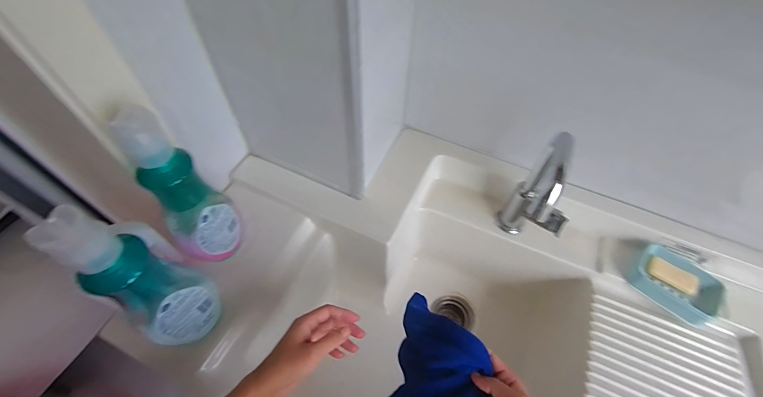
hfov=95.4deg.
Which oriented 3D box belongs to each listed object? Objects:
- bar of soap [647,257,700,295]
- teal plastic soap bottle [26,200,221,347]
[{"bbox_3d":[0.499,0.131,0.594,0.075,0.013,0.037,36,63,20],"label":"bar of soap"},{"bbox_3d":[-0.269,0.099,0.405,0.055,0.272,0.087,38,64,21],"label":"teal plastic soap bottle"}]

